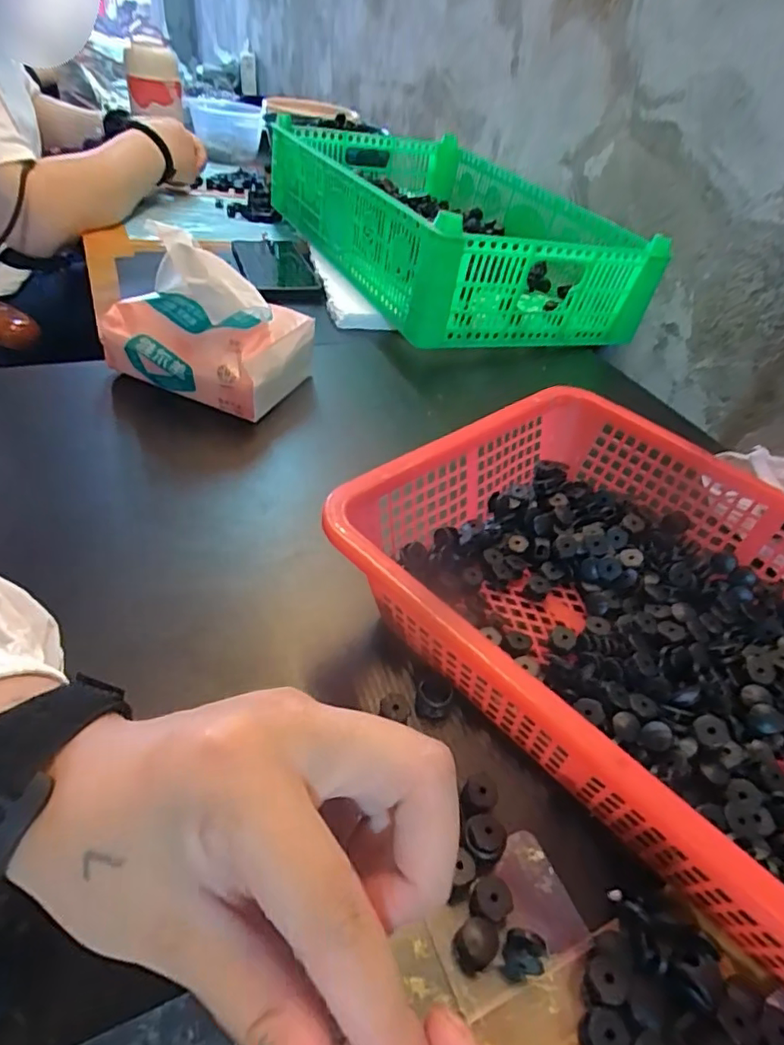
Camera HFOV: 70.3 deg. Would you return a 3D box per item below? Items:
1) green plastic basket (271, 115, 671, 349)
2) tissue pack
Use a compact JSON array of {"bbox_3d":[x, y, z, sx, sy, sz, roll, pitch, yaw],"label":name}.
[{"bbox_3d":[0.055,-0.381,0.708,0.300,0.115,0.488,-13,46,-23],"label":"green plastic basket"},{"bbox_3d":[-0.144,-0.153,0.430,0.144,0.106,0.088,16,42,7],"label":"tissue pack"}]

